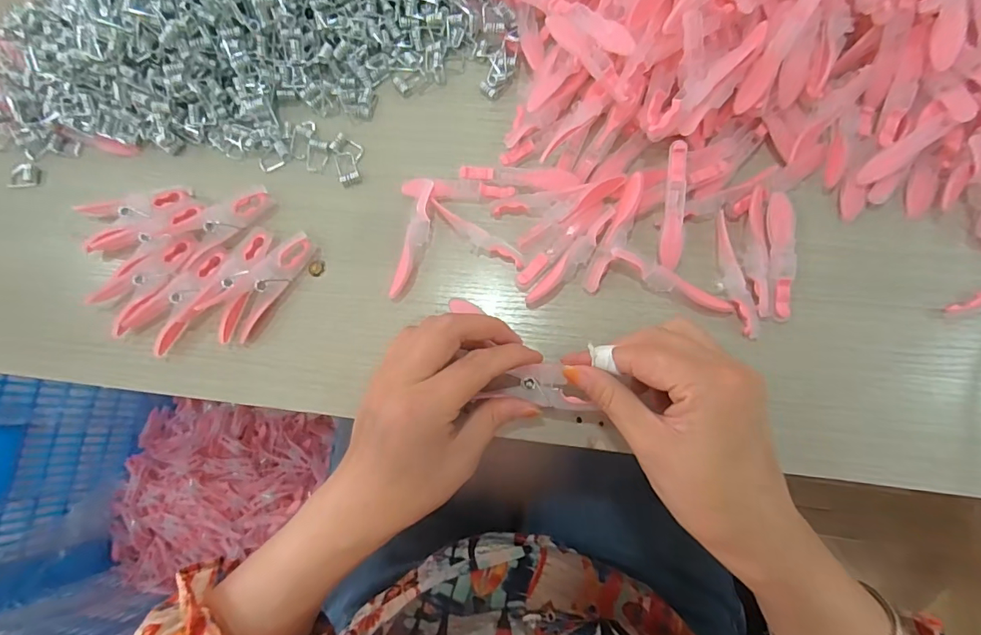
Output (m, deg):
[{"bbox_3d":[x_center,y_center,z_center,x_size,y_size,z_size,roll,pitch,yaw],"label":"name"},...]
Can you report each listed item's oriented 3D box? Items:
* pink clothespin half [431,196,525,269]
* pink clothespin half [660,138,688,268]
[{"bbox_3d":[-0.011,-0.053,0.311,0.072,0.010,0.015,35,82,11],"label":"pink clothespin half"},{"bbox_3d":[0.114,-0.069,0.292,0.012,0.007,0.075,2,99,6],"label":"pink clothespin half"}]

